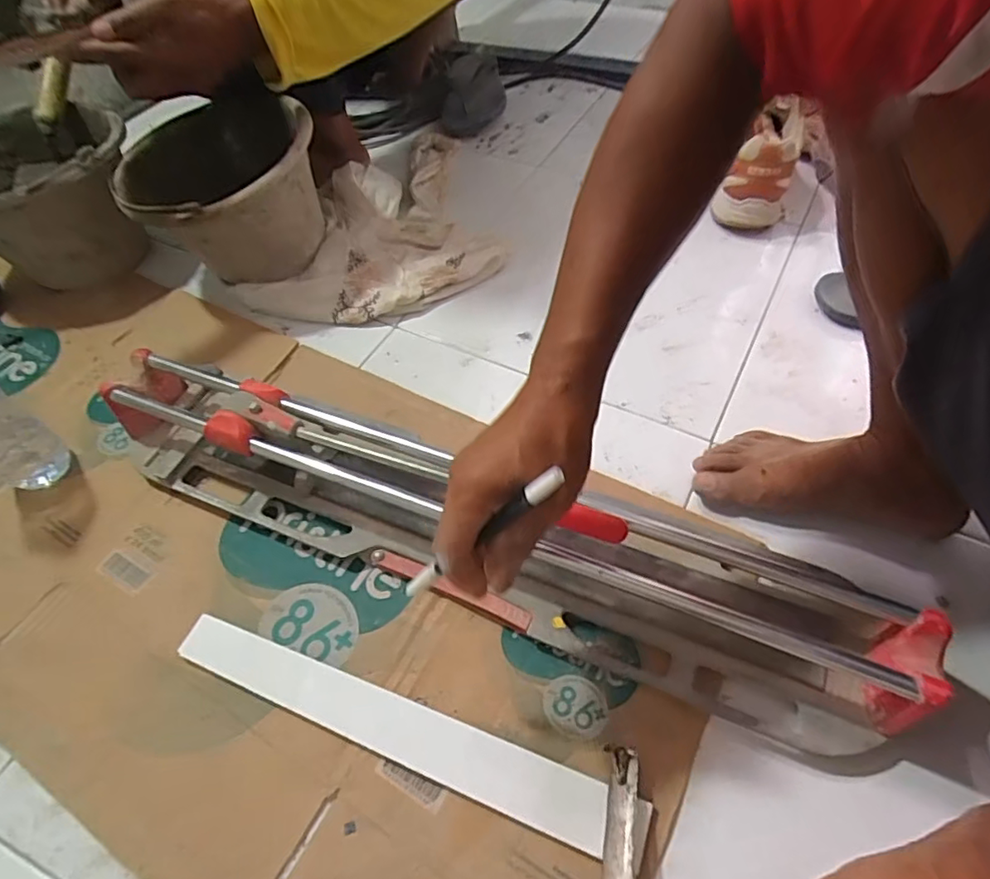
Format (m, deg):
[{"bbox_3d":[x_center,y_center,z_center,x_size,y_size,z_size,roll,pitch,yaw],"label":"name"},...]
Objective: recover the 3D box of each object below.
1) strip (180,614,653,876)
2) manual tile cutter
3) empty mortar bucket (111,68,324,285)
[{"bbox_3d":[-0.078,0.223,0.450,0.388,0.013,0.046,16,57,16],"label":"strip"},{"bbox_3d":[-0.040,0.058,0.511,0.741,0.096,0.150,17,58,17],"label":"manual tile cutter"},{"bbox_3d":[-0.337,-0.318,0.737,0.228,0.190,0.232,-2,54,3],"label":"empty mortar bucket"}]

